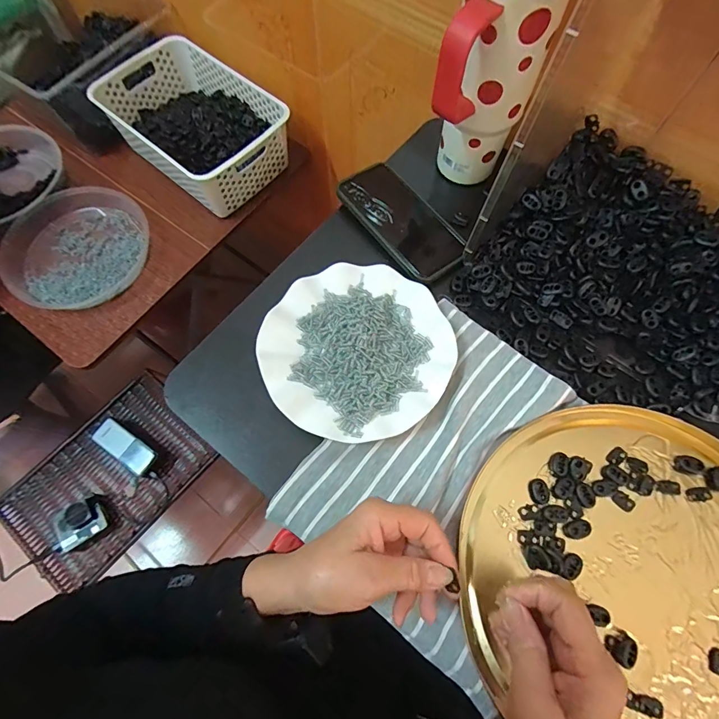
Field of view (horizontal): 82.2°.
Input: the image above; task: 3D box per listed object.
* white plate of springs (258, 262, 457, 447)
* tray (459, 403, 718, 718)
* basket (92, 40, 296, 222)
[{"bbox_3d":[-0.002,-0.012,0.405,0.177,0.023,0.178,0,70,1],"label":"white plate of springs"},{"bbox_3d":[0.235,0.179,0.339,0.287,0.013,0.273,-1,72,2],"label":"tray"},{"bbox_3d":[-0.290,-0.424,0.738,0.323,0.095,0.210,41,75,14],"label":"basket"}]

